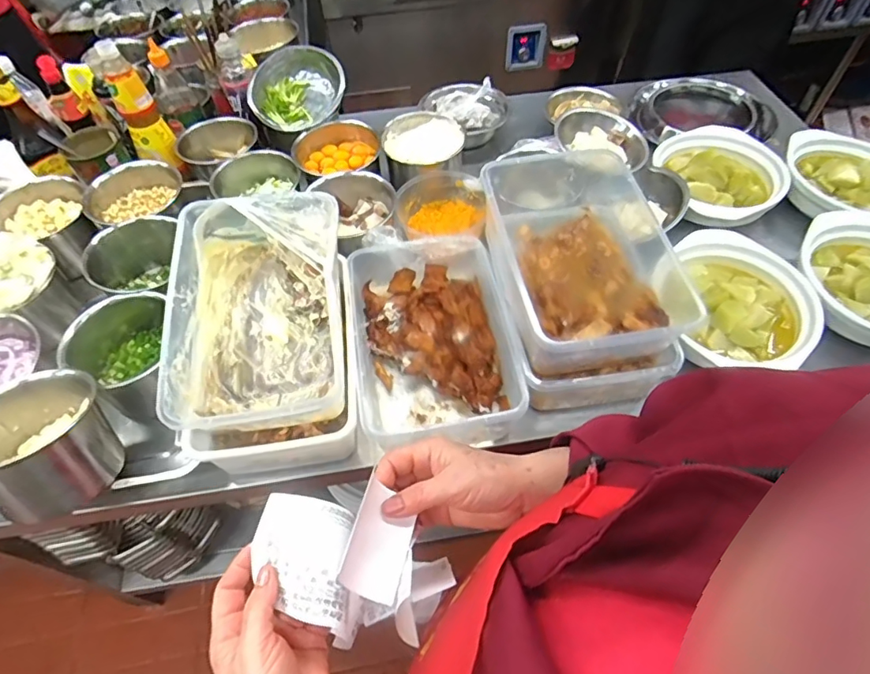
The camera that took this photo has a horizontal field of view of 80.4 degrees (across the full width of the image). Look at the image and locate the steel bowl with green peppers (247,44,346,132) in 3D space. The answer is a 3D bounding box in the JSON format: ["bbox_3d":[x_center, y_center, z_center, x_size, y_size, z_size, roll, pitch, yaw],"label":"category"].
[{"bbox_3d":[-0.267,-0.465,0.975,0.145,0.098,0.148,-1,55,1],"label":"steel bowl with green peppers"}]

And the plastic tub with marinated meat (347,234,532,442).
[{"bbox_3d":[-0.004,0.006,0.736,0.211,0.104,0.309,-9,55,-4],"label":"plastic tub with marinated meat"}]

